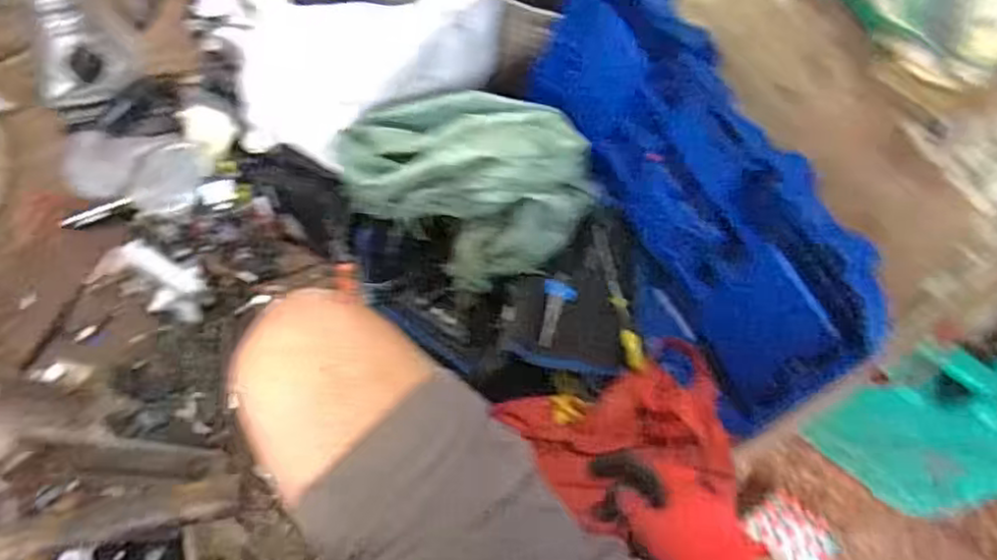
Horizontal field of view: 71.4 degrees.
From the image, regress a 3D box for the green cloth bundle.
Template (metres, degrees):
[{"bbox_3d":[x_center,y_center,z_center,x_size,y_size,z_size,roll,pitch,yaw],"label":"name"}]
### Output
[{"bbox_3d":[-0.030,-0.111,0.738,0.235,0.112,0.177,27,70,12],"label":"green cloth bundle"}]

